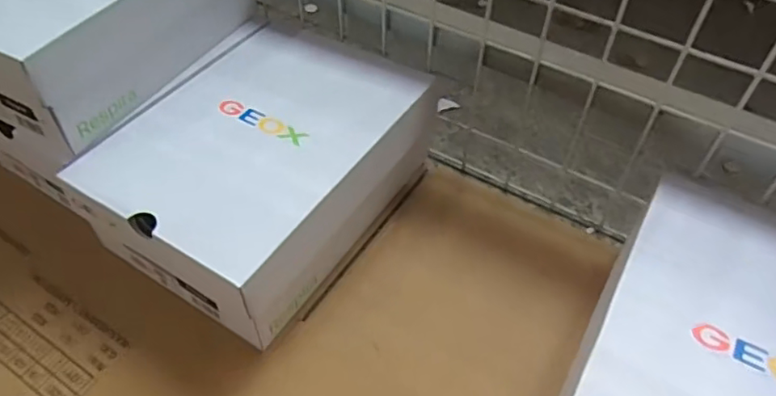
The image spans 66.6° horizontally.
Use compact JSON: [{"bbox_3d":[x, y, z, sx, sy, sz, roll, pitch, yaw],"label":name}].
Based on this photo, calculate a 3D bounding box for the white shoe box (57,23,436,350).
[{"bbox_3d":[-0.119,-0.032,0.630,0.239,0.126,0.318,26,54,21],"label":"white shoe box"}]

